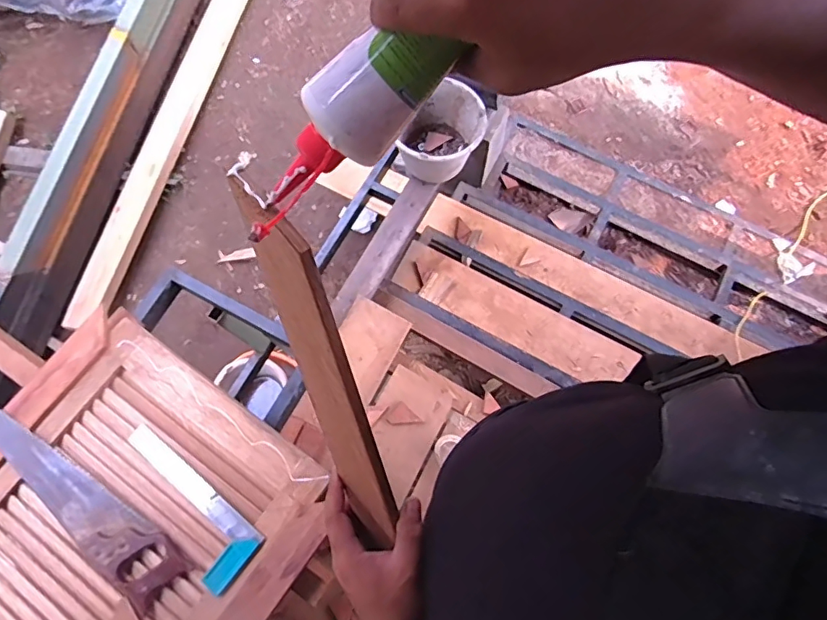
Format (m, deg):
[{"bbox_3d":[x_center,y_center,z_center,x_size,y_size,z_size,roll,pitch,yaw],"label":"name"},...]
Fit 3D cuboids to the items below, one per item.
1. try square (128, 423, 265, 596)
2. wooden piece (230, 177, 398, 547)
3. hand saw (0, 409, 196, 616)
[{"bbox_3d":[-0.402,0.333,0.859,0.313,0.032,0.103,37,78,11],"label":"try square"},{"bbox_3d":[-0.069,0.059,0.398,0.010,0.061,0.315,-34,118,-41],"label":"wooden piece"},{"bbox_3d":[-0.596,0.329,0.872,0.480,0.042,0.110,34,77,11],"label":"hand saw"}]

